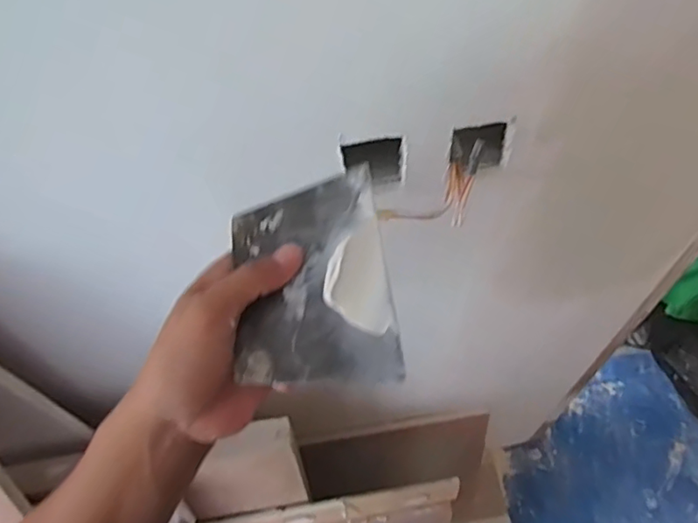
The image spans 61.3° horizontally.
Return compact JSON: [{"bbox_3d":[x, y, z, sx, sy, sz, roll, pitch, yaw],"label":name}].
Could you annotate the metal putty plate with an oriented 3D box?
[{"bbox_3d":[-0.023,0.009,0.347,0.091,0.009,0.138,-14,56,6],"label":"metal putty plate"}]

